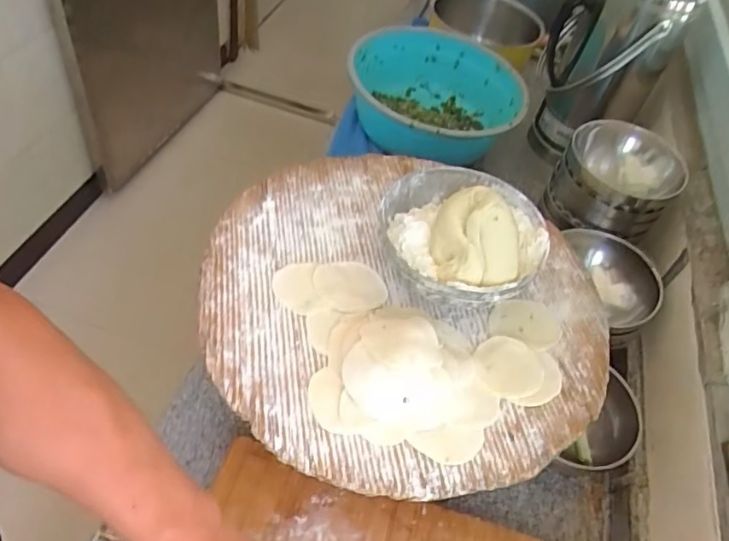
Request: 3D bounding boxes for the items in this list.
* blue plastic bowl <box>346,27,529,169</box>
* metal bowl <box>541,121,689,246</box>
[{"bbox_3d":[0.114,-0.286,0.929,0.273,0.124,0.282,2,50,-3],"label":"blue plastic bowl"},{"bbox_3d":[0.322,-0.112,0.722,0.139,0.096,0.134,6,50,-7],"label":"metal bowl"}]

